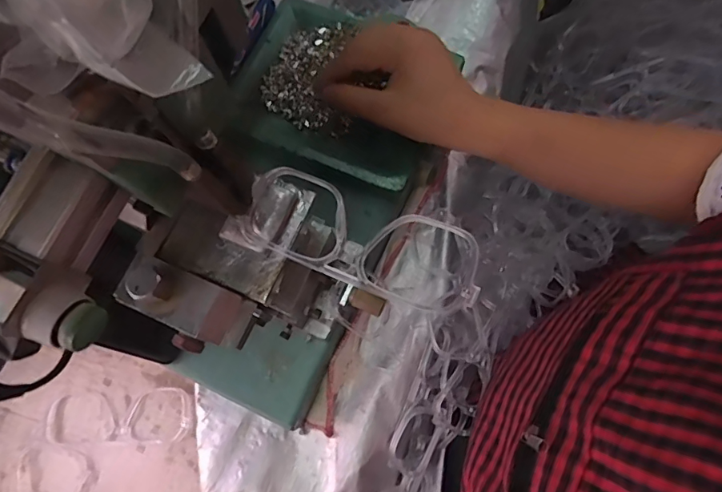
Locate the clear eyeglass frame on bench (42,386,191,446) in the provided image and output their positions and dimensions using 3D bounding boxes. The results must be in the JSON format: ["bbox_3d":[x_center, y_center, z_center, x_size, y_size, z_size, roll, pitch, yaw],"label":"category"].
[{"bbox_3d":[-0.237,0.165,0.443,0.148,0.020,0.052,-3,77,2],"label":"clear eyeglass frame on bench"}]

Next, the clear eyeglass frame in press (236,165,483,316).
[{"bbox_3d":[-0.001,-0.004,0.259,0.140,0.022,0.049,23,79,8],"label":"clear eyeglass frame in press"}]

